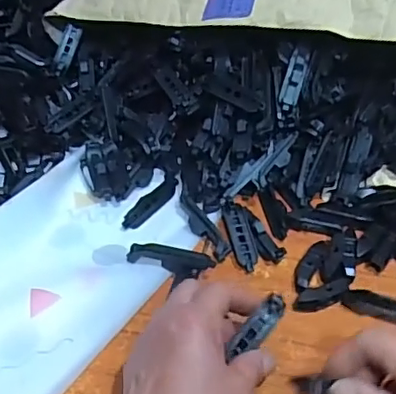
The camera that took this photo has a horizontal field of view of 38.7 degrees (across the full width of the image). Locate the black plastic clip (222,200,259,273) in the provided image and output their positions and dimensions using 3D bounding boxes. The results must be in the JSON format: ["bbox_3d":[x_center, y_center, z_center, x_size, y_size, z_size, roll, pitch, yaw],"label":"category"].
[{"bbox_3d":[0.038,0.035,0.499,0.021,0.021,0.068,-10,46,-10],"label":"black plastic clip"}]

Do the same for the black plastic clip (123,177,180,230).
[{"bbox_3d":[-0.043,0.004,0.536,0.018,0.010,0.075,27,51,25],"label":"black plastic clip"}]

